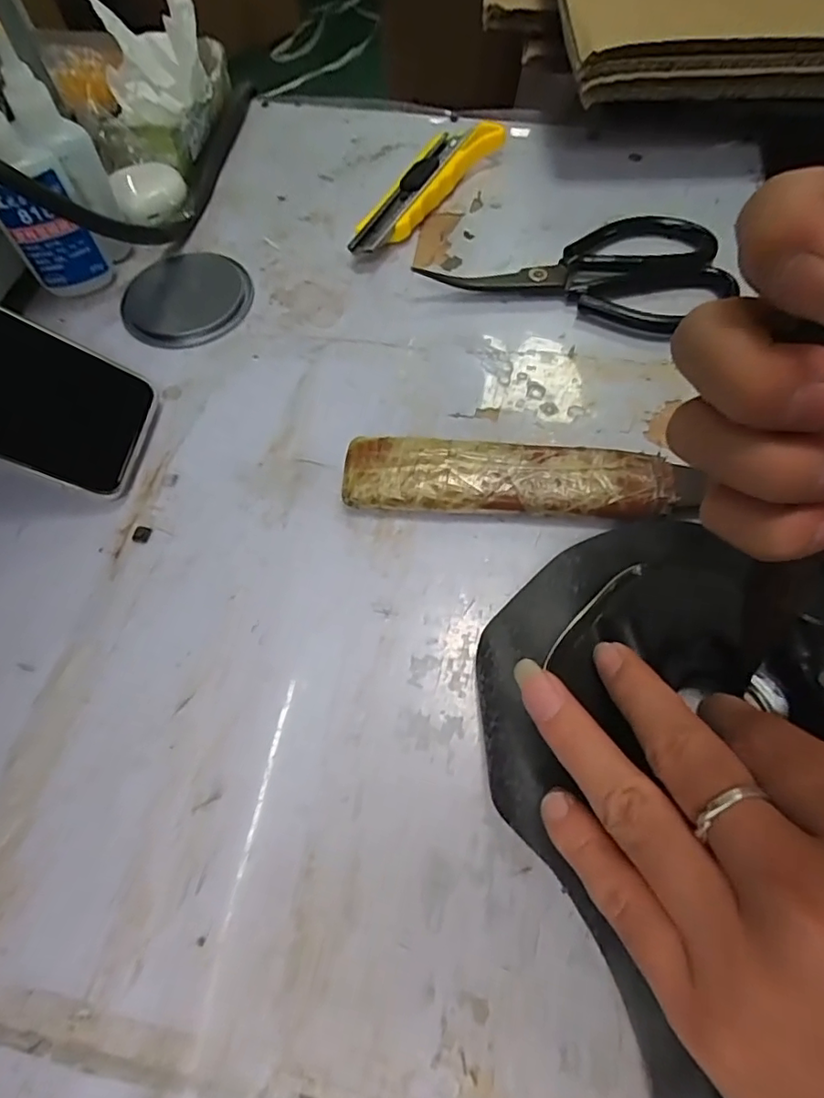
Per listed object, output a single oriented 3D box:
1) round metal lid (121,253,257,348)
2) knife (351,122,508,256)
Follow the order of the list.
[{"bbox_3d":[-0.141,-0.157,0.351,0.078,0.007,0.075,-1,64,2],"label":"round metal lid"},{"bbox_3d":[0.008,-0.246,0.383,0.035,0.022,0.148,32,69,16],"label":"knife"}]

